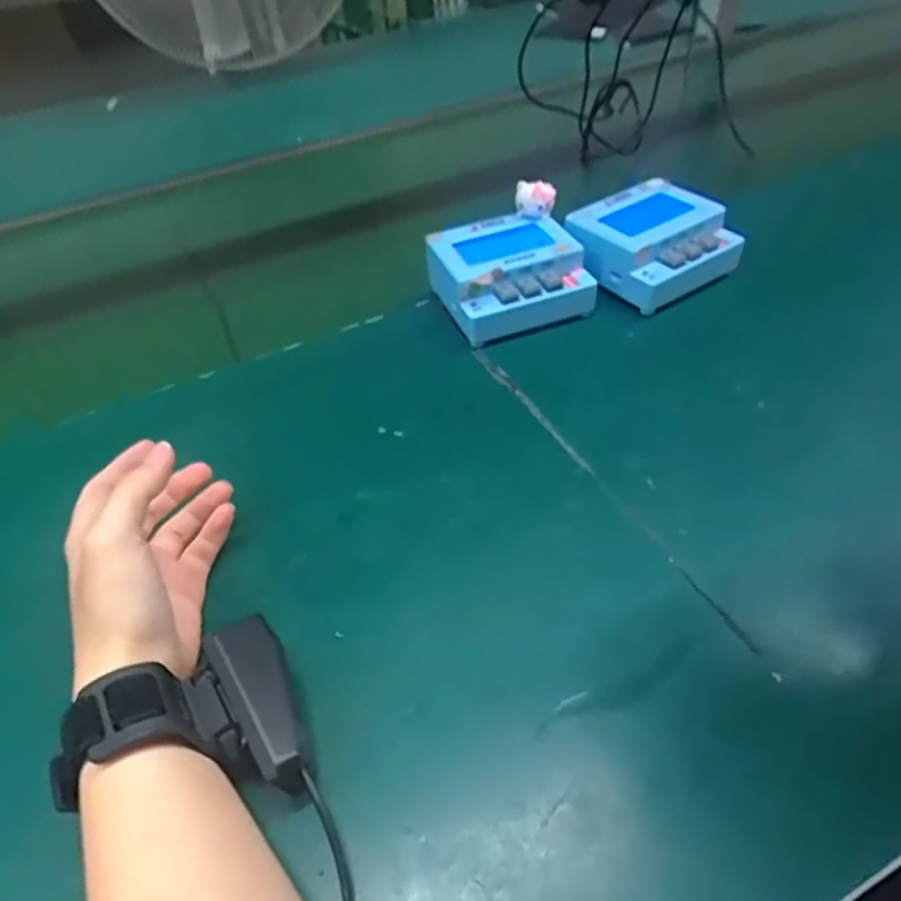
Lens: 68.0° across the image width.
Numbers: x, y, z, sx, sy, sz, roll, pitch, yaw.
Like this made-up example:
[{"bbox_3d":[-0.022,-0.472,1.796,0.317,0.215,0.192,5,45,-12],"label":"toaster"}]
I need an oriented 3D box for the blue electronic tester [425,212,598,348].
[{"bbox_3d":[0.043,-0.132,0.515,0.101,0.053,0.104,-18,46,-12],"label":"blue electronic tester"}]

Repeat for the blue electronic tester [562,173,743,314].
[{"bbox_3d":[0.157,-0.165,0.530,0.109,0.044,0.104,-26,48,-19],"label":"blue electronic tester"}]

